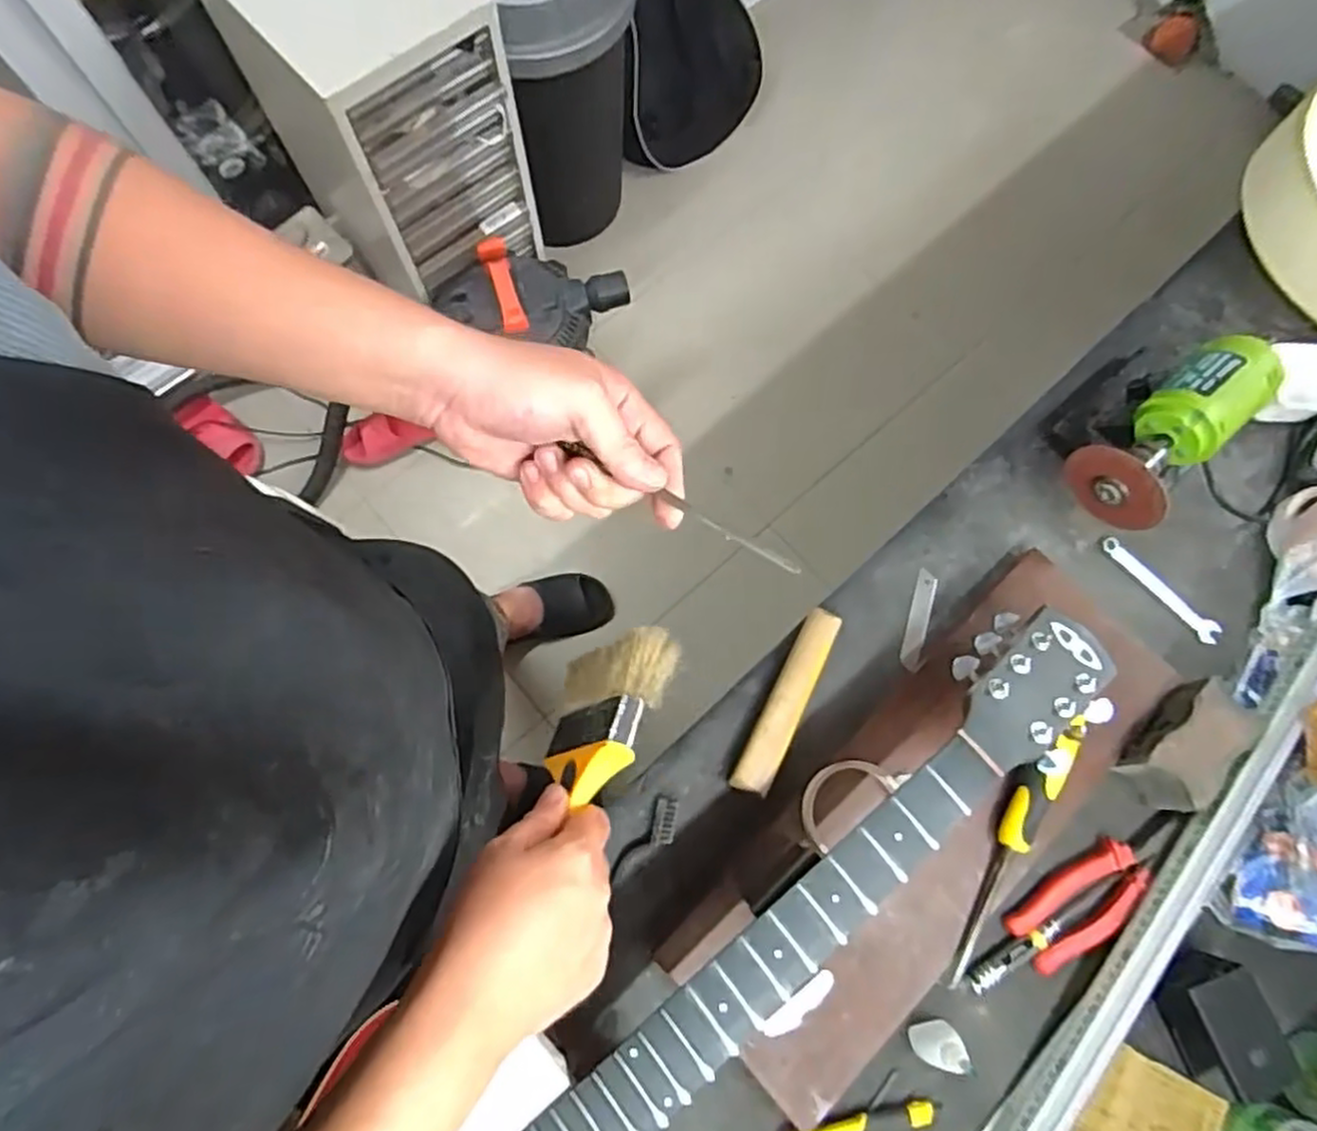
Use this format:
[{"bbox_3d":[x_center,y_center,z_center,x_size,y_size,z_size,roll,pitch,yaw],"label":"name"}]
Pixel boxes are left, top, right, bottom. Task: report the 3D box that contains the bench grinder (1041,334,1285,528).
[{"bbox_3d":[0.458,-0.133,0.687,0.215,0.110,0.122,-42,79,-12],"label":"bench grinder"}]

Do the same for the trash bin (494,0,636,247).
[{"bbox_3d":[-0.217,-0.967,1.436,0.273,0.599,0.324,-35,77,-11],"label":"trash bin"}]

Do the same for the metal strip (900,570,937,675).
[{"bbox_3d":[0.248,0.051,0.695,0.019,0.005,0.101,9,69,28],"label":"metal strip"}]

